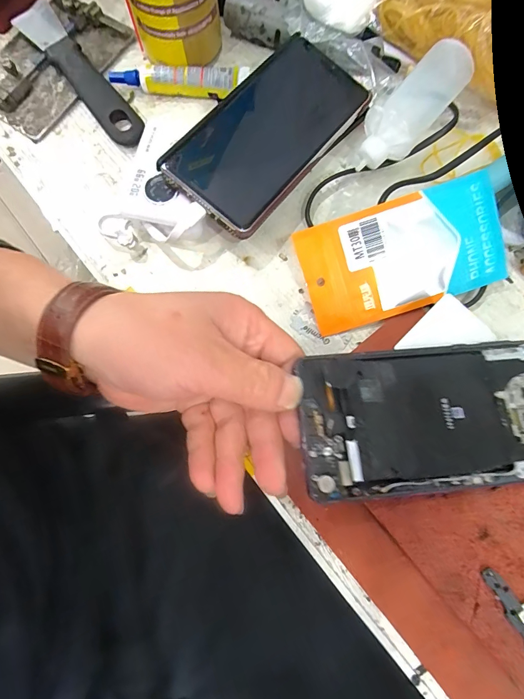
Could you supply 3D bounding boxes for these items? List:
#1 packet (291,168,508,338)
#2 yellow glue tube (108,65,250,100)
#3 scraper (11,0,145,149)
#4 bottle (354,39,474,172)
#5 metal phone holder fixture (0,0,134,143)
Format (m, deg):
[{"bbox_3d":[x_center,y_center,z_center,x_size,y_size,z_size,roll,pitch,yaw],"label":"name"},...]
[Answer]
[{"bbox_3d":[0.091,-0.060,0.238,0.127,0.007,0.070,-18,103,4],"label":"packet"},{"bbox_3d":[-0.067,-0.214,0.293,0.110,0.017,0.020,0,76,2],"label":"yellow glue tube"},{"bbox_3d":[-0.145,-0.223,0.297,0.032,0.015,0.179,-37,78,-7],"label":"scraper"},{"bbox_3d":[0.102,-0.165,0.253,0.092,0.028,0.034,-46,79,7],"label":"bottle"},{"bbox_3d":[-0.181,-0.241,0.304,0.089,0.018,0.124,33,79,9],"label":"metal phone holder fixture"}]

